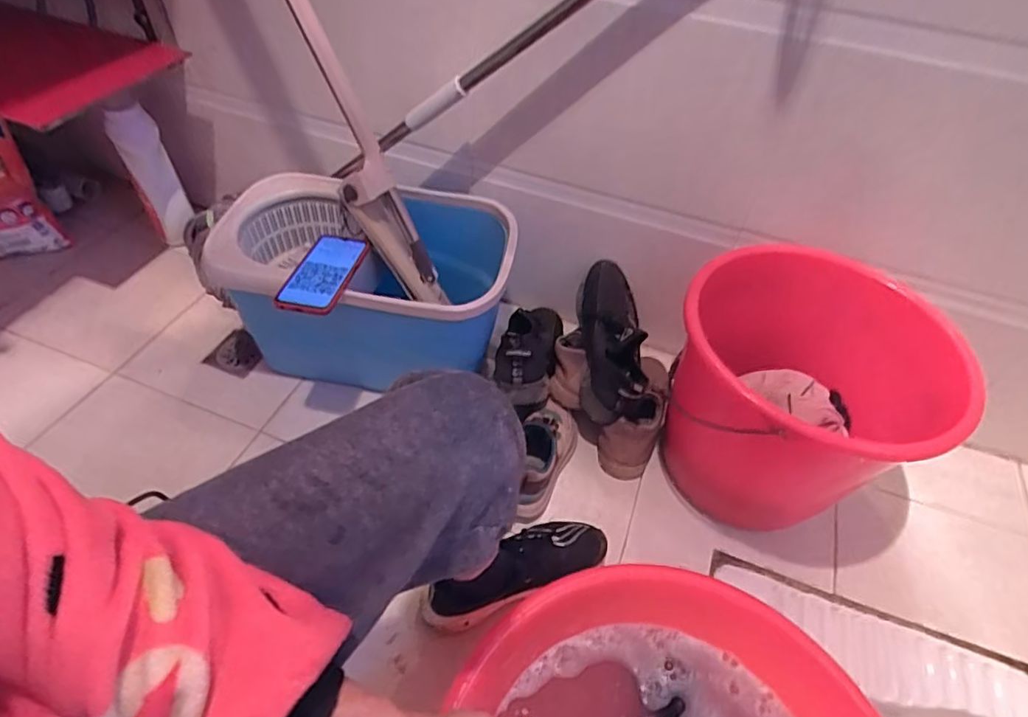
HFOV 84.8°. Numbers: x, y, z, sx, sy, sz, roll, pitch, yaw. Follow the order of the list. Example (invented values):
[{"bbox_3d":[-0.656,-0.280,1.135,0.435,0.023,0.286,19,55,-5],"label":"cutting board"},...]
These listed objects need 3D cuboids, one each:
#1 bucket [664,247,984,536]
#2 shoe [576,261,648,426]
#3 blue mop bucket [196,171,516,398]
[{"bbox_3d":[0.395,0.056,0.797,0.339,0.312,0.322,2,47,-2],"label":"bucket"},{"bbox_3d":[0.154,-0.028,0.932,0.101,0.129,0.268,7,47,2],"label":"shoe"},{"bbox_3d":[-0.235,-0.100,0.909,0.446,0.245,0.313,7,47,2],"label":"blue mop bucket"}]

